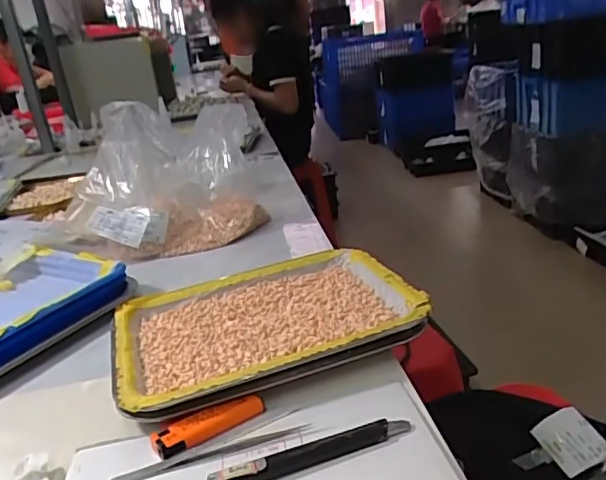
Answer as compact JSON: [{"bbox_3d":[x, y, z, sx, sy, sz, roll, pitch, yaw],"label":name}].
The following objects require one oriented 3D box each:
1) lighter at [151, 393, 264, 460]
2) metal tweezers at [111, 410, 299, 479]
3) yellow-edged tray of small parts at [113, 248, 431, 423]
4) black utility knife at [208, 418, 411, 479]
[{"bbox_3d":[-0.066,0.129,0.397,0.081,0.010,0.026,-18,24,-26],"label":"lighter"},{"bbox_3d":[-0.063,0.144,0.375,0.124,0.006,0.022,-15,23,-20],"label":"metal tweezers"},{"bbox_3d":[-0.036,0.071,0.503,0.253,0.031,0.186,-13,22,-14],"label":"yellow-edged tray of small parts"},{"bbox_3d":[0.006,0.136,0.357,0.133,0.014,0.017,-14,22,-17],"label":"black utility knife"}]

